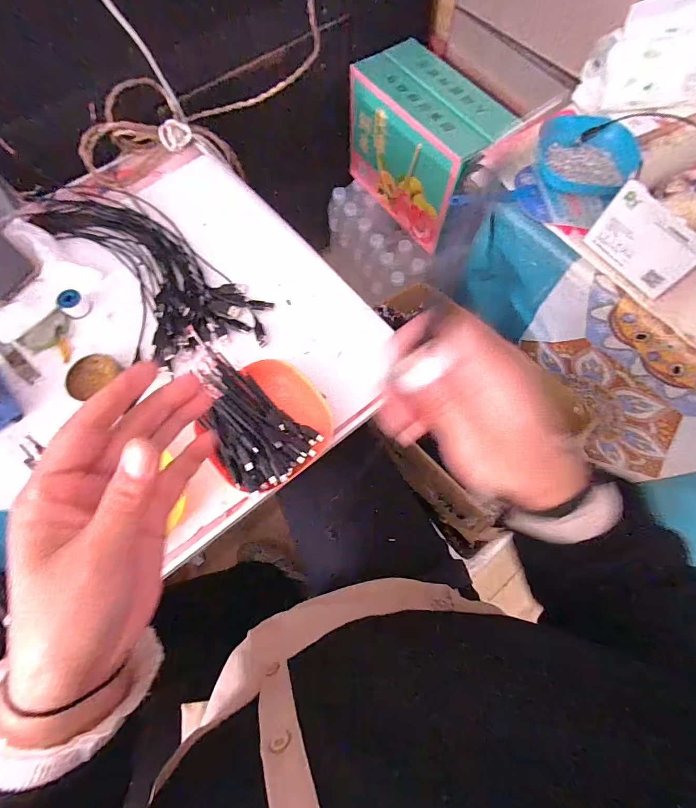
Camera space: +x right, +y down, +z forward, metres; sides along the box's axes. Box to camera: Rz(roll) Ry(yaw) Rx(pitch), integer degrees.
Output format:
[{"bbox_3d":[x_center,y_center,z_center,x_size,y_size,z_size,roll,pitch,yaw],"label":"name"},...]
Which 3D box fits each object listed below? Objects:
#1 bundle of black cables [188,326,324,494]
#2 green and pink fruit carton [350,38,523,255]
[{"bbox_3d":[-0.122,0.021,0.440,0.170,0.041,0.100,38,75,12],"label":"bundle of black cables"},{"bbox_3d":[0.153,-0.533,0.825,0.163,0.230,0.322,-41,76,-13],"label":"green and pink fruit carton"}]

